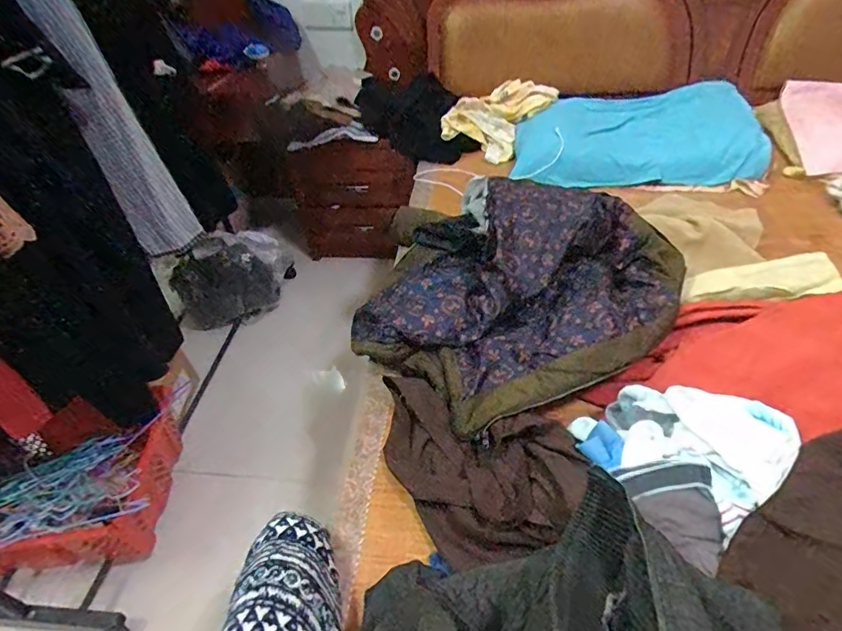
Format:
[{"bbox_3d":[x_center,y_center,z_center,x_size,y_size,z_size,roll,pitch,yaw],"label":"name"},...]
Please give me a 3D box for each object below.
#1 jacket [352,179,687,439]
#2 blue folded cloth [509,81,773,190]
[{"bbox_3d":[0.157,-0.076,0.911,0.515,0.184,0.524,-34,49,-27],"label":"jacket"},{"bbox_3d":[0.583,-0.500,1.366,0.638,0.056,0.367,-2,58,6],"label":"blue folded cloth"}]

